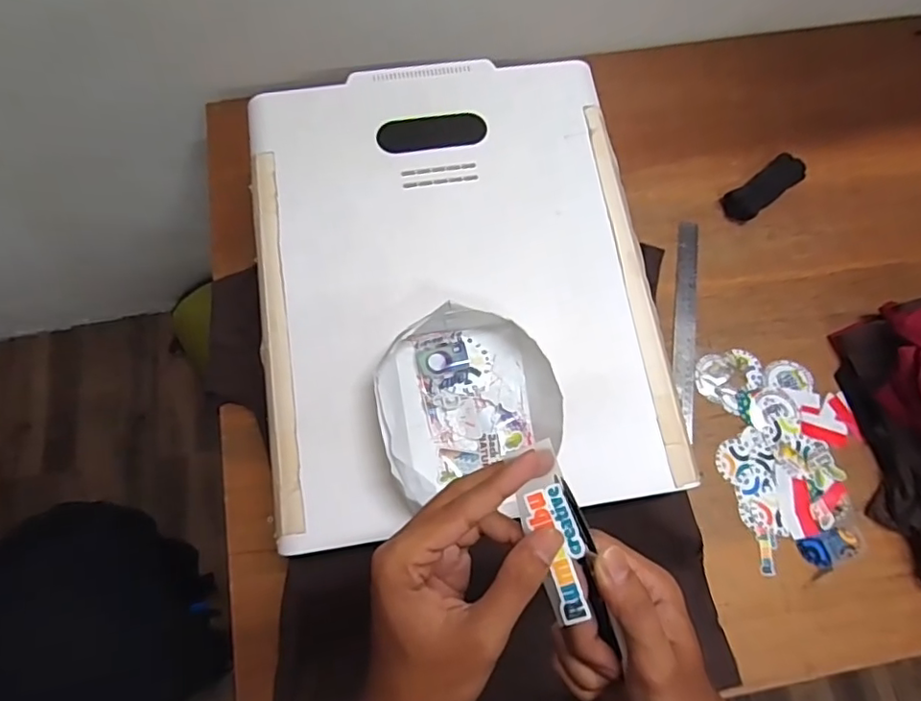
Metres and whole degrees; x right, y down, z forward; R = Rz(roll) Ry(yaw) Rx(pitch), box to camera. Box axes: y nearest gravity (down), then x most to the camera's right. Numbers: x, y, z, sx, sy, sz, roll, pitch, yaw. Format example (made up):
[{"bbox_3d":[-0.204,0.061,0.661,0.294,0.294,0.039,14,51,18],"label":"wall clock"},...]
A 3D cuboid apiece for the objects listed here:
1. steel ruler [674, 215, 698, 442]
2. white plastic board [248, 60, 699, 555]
[{"bbox_3d":[0.301,-0.037,0.760,0.029,0.009,0.297,7,74,1],"label":"steel ruler"},{"bbox_3d":[-0.007,-0.083,0.593,0.396,0.020,0.494,-9,74,-4],"label":"white plastic board"}]

